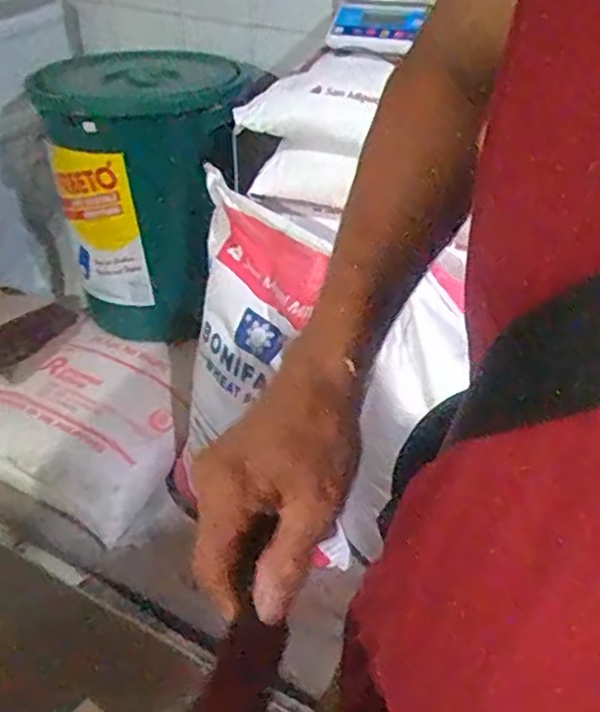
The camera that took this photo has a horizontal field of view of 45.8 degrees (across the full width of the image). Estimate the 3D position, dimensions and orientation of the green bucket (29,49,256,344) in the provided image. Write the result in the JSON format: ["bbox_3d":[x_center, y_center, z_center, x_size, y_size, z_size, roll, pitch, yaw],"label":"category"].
[{"bbox_3d":[-0.282,-0.326,1.492,0.453,0.555,0.422,0,39,0],"label":"green bucket"}]

